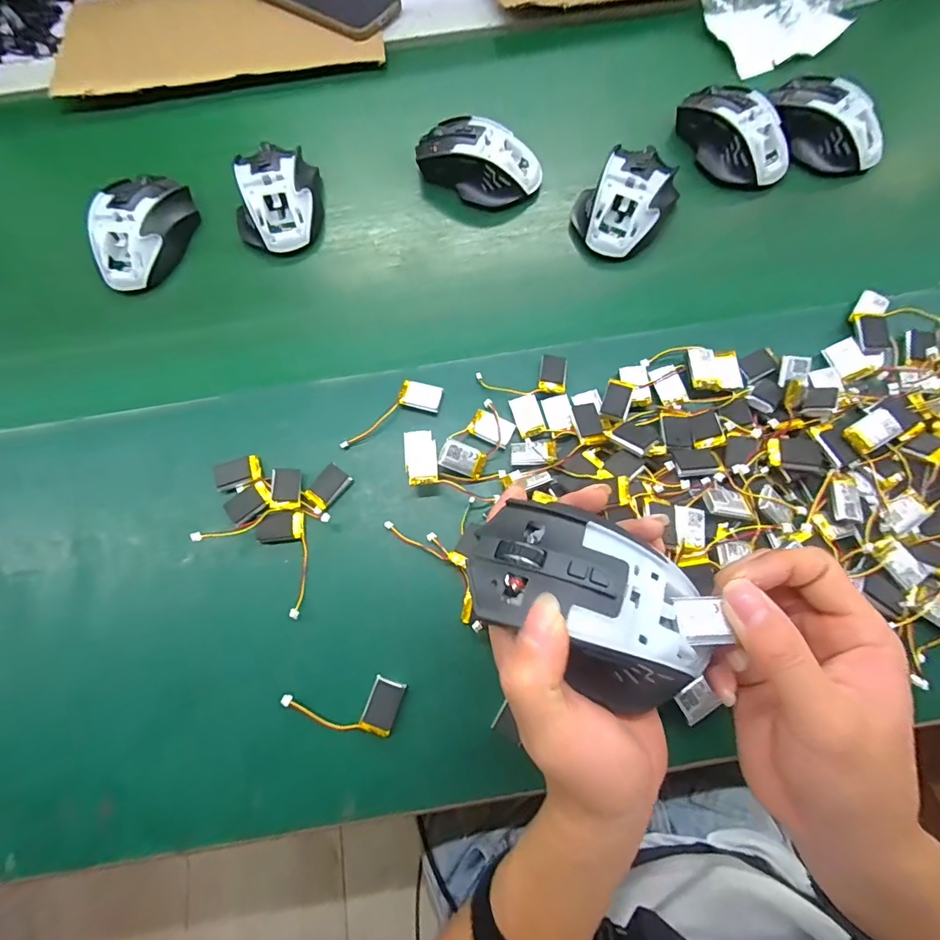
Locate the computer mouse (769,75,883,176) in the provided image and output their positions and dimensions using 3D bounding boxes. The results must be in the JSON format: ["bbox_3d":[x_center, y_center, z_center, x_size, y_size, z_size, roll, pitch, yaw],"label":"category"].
[{"bbox_3d":[0.325,-0.316,0.426,0.108,0.037,0.062,37,78,17],"label":"computer mouse"}]

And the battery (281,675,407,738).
[{"bbox_3d":[-0.080,0.145,0.294,0.073,0.007,0.033,6,71,9],"label":"battery"}]

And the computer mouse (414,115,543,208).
[{"bbox_3d":[0.006,-0.283,0.424,0.118,0.036,0.062,22,75,10],"label":"computer mouse"}]

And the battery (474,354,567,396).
[{"bbox_3d":[0.040,-0.072,0.356,0.067,0.007,0.032,-2,70,6],"label":"battery"}]

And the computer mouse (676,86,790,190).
[{"bbox_3d":[0.240,-0.309,0.426,0.062,0.035,0.111,-40,71,-8],"label":"computer mouse"}]

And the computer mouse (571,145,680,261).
[{"bbox_3d":[0.136,-0.235,0.404,0.073,0.035,0.104,33,77,13],"label":"computer mouse"}]

